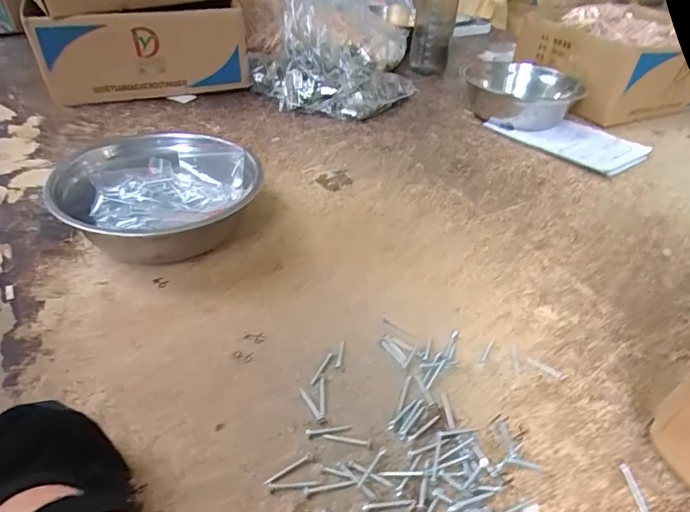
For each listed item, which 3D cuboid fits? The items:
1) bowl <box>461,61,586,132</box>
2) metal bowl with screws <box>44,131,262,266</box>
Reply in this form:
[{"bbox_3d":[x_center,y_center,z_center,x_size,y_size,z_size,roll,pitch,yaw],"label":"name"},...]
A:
[{"bbox_3d":[0.305,-0.278,0.806,0.170,0.071,0.170,3,39,-2],"label":"bowl"},{"bbox_3d":[-0.192,-0.063,0.495,0.185,0.073,0.190,-13,42,-20],"label":"metal bowl with screws"}]

